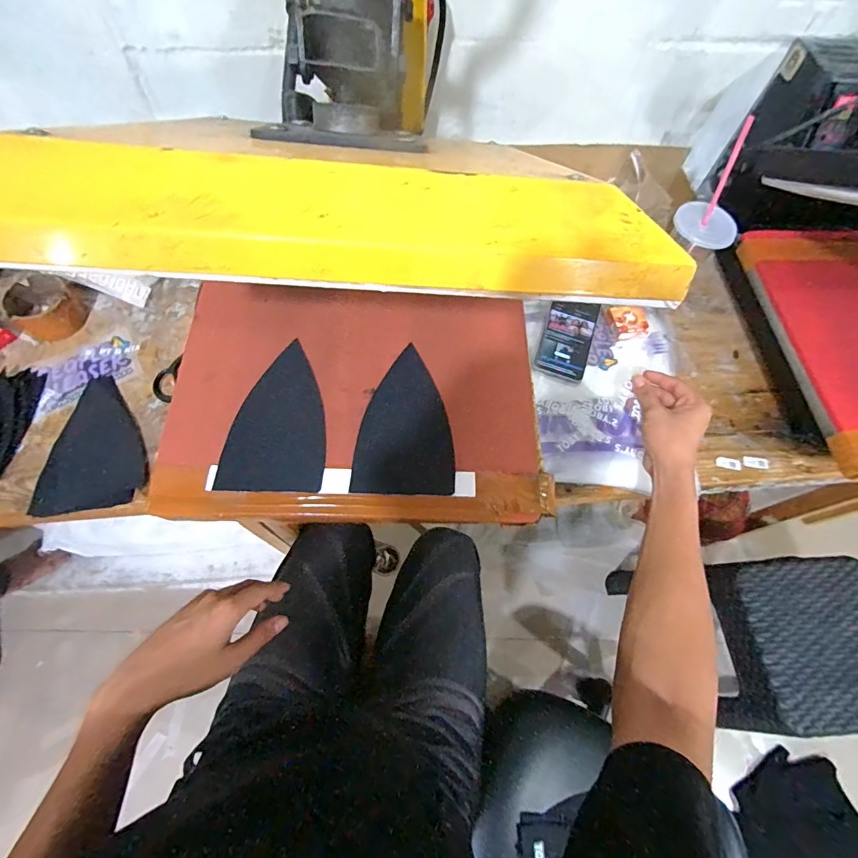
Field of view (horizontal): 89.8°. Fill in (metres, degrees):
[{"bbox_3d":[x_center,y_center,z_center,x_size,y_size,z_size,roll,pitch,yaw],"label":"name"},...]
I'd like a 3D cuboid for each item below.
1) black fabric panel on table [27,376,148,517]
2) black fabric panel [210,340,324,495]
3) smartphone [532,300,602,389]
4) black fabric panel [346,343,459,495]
[{"bbox_3d":[-0.438,0.016,0.572,0.125,0.009,0.187,-8,66,-7],"label":"black fabric panel on table"},{"bbox_3d":[-0.153,-0.014,0.443,0.098,0.004,0.158,1,69,-1],"label":"black fabric panel"},{"bbox_3d":[0.212,-0.141,0.657,0.074,0.016,0.150,19,65,6],"label":"smartphone"},{"bbox_3d":[-0.020,-0.009,0.446,0.097,0.004,0.158,5,68,0],"label":"black fabric panel"}]

